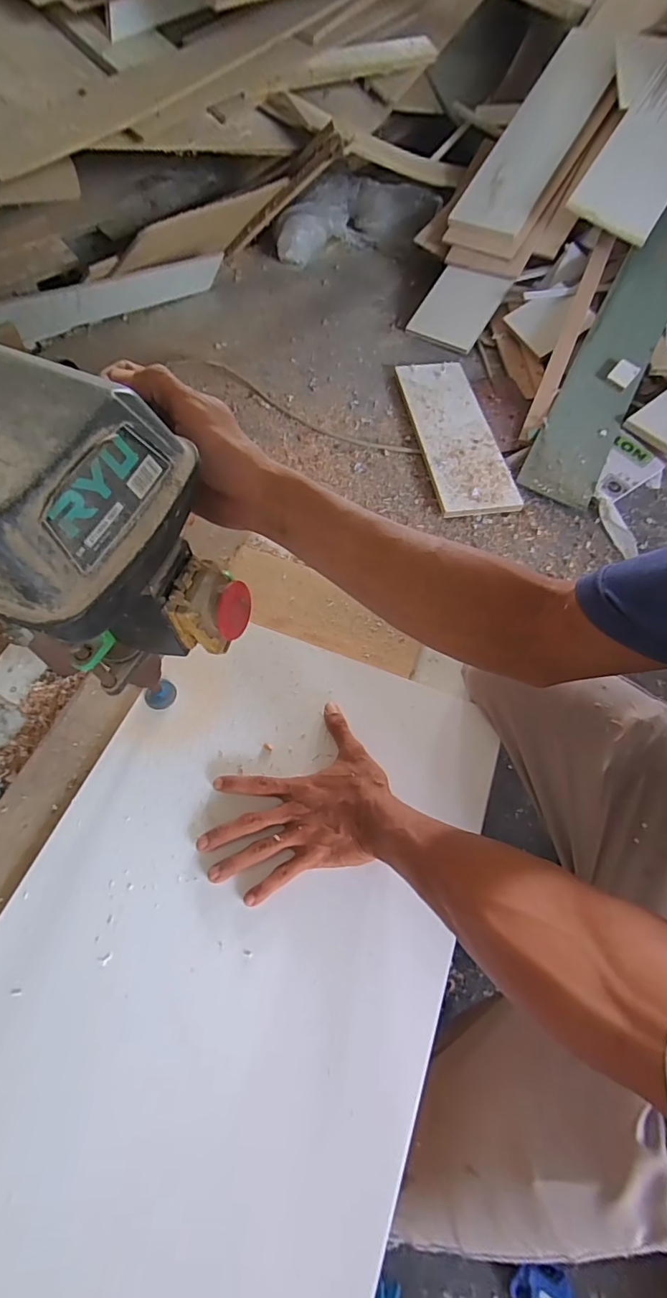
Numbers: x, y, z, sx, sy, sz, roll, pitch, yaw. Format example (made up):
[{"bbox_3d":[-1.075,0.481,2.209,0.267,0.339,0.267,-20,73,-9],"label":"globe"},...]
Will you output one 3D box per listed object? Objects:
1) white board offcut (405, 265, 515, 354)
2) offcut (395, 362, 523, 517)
[{"bbox_3d":[0.334,-0.915,1.308,0.177,0.022,0.221,33,93,8],"label":"white board offcut"},{"bbox_3d":[0.276,-0.497,1.118,0.171,0.019,0.476,-7,63,-6],"label":"offcut"}]

